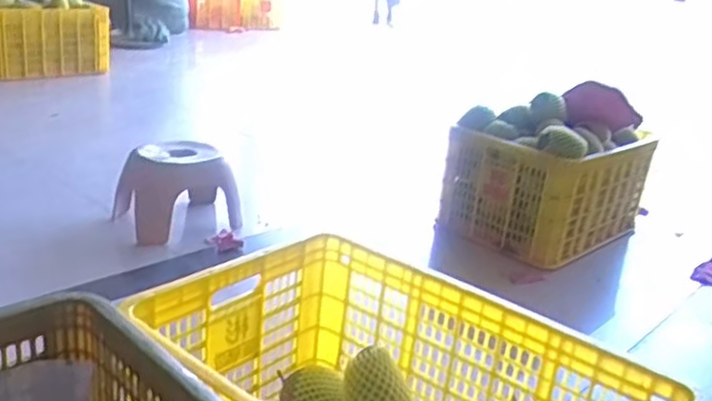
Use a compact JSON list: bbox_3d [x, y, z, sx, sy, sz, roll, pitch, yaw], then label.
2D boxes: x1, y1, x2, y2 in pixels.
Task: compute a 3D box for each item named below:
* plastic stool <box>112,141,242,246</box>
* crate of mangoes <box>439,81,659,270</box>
[{"bbox_3d":[-0.439,-0.034,1.683,0.252,0.196,0.227,-5,24,-29],"label":"plastic stool"},{"bbox_3d":[0.513,-0.094,1.814,0.447,0.372,0.343,-10,27,-37],"label":"crate of mangoes"}]

